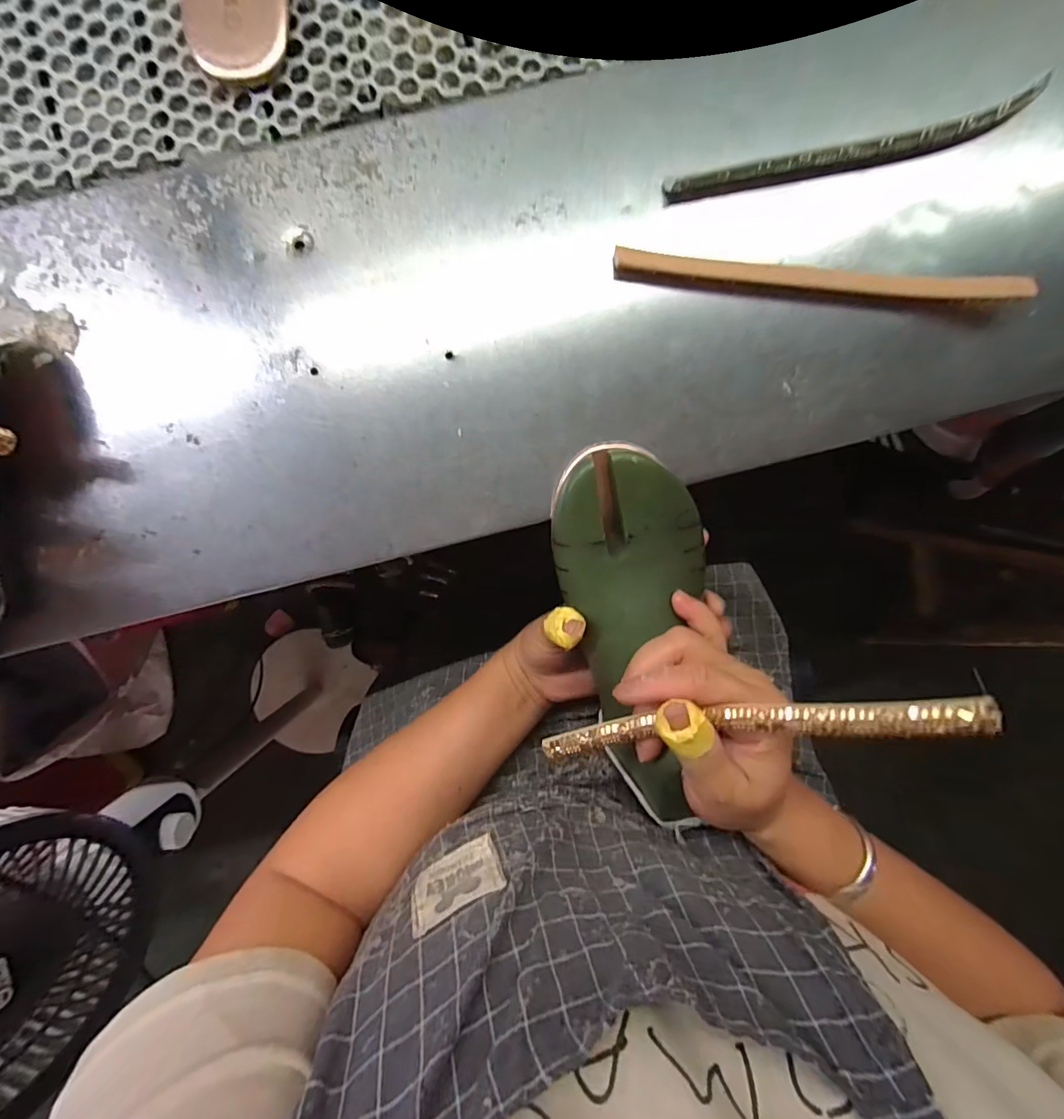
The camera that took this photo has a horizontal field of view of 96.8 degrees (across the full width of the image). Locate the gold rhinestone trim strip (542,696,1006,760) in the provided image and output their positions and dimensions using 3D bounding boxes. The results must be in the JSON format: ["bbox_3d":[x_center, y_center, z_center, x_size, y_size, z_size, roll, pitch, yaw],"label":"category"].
[{"bbox_3d":[0.088,0.078,0.215,0.186,0.013,0.014,-16,88,29],"label":"gold rhinestone trim strip"}]

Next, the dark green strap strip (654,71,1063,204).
[{"bbox_3d":[0.181,-0.231,0.266,0.213,0.012,0.018,-15,94,-1],"label":"dark green strap strip"}]

